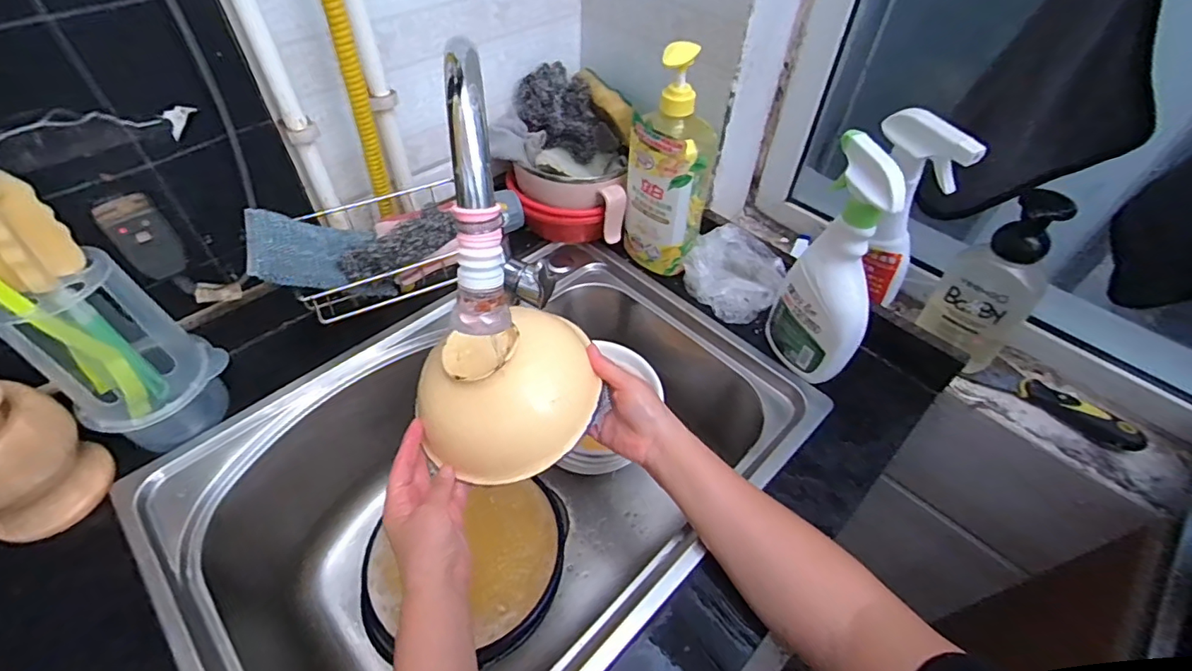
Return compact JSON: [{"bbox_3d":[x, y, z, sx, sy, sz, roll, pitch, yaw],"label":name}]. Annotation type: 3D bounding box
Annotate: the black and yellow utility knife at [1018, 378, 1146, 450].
[{"bbox_3d":[0.509,0.083,0.552,0.108,0.032,0.019,36,57,26],"label":"black and yellow utility knife"}]

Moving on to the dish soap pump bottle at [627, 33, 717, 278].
[{"bbox_3d":[0.089,-0.195,0.615,0.102,0.256,0.079,5,49,2],"label":"dish soap pump bottle"}]

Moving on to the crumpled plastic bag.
[{"bbox_3d":[0.169,-0.080,0.658,0.090,0.058,0.118,-32,57,-25],"label":"crumpled plastic bag"}]

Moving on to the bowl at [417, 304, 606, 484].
[{"bbox_3d":[-0.079,0.042,0.479,0.164,0.096,0.142,-19,52,-17],"label":"bowl"}]

